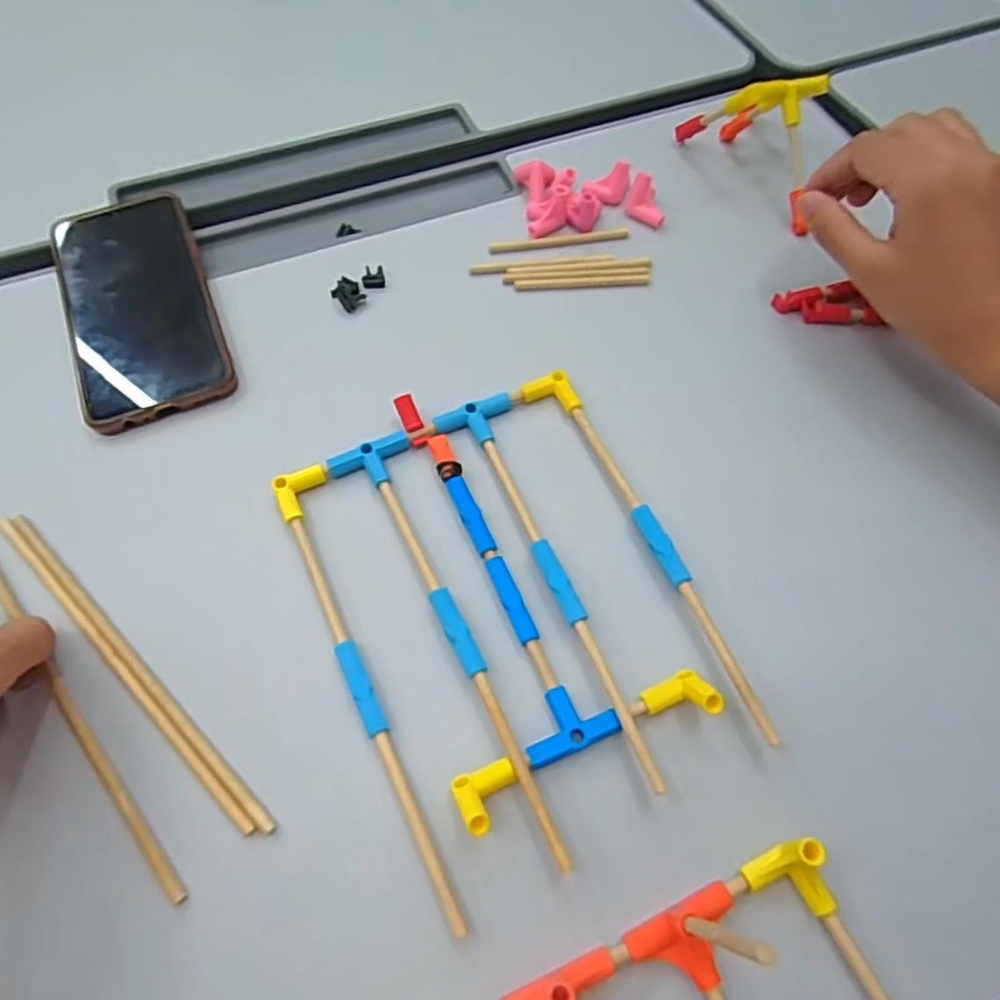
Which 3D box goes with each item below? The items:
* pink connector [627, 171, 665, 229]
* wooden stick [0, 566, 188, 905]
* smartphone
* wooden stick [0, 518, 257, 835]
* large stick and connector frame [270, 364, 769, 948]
[{"bbox_3d":[0.090,-0.182,0.409,0.024,0.020,0.020,13,64,7],"label":"pink connector"},{"bbox_3d":[-0.179,0.084,0.278,0.007,0.005,0.188,-38,68,-18],"label":"wooden stick"},{"bbox_3d":[-0.202,-0.113,0.375,0.076,0.014,0.159,-21,65,-10],"label":"smartphone"},{"bbox_3d":[-0.162,0.068,0.285,0.187,0.004,0.006,40,70,18],"label":"wooden stick"},{"bbox_3d":[0.003,0.037,0.294,0.153,0.017,0.205,-24,65,-12],"label":"large stick and connector frame"}]

